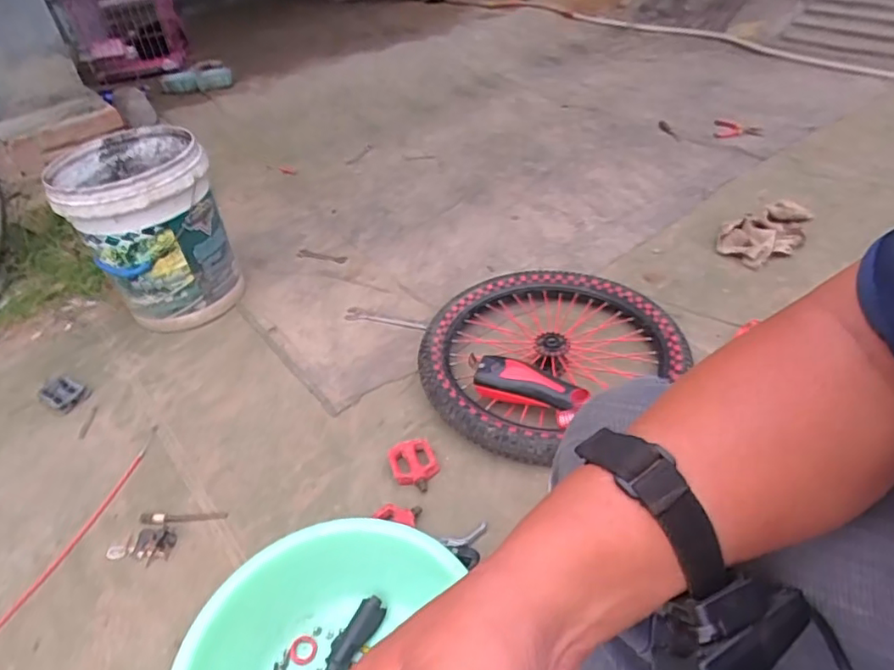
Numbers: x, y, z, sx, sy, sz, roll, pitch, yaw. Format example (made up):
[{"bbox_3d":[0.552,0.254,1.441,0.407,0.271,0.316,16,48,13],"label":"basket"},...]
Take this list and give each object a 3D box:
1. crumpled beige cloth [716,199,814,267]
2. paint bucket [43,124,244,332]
[{"bbox_3d":[0.726,-0.239,1.315,0.243,0.063,0.152,-31,45,-26],"label":"crumpled beige cloth"},{"bbox_3d":[-0.666,-0.224,1.334,0.292,0.375,0.295,-25,43,-24],"label":"paint bucket"}]

